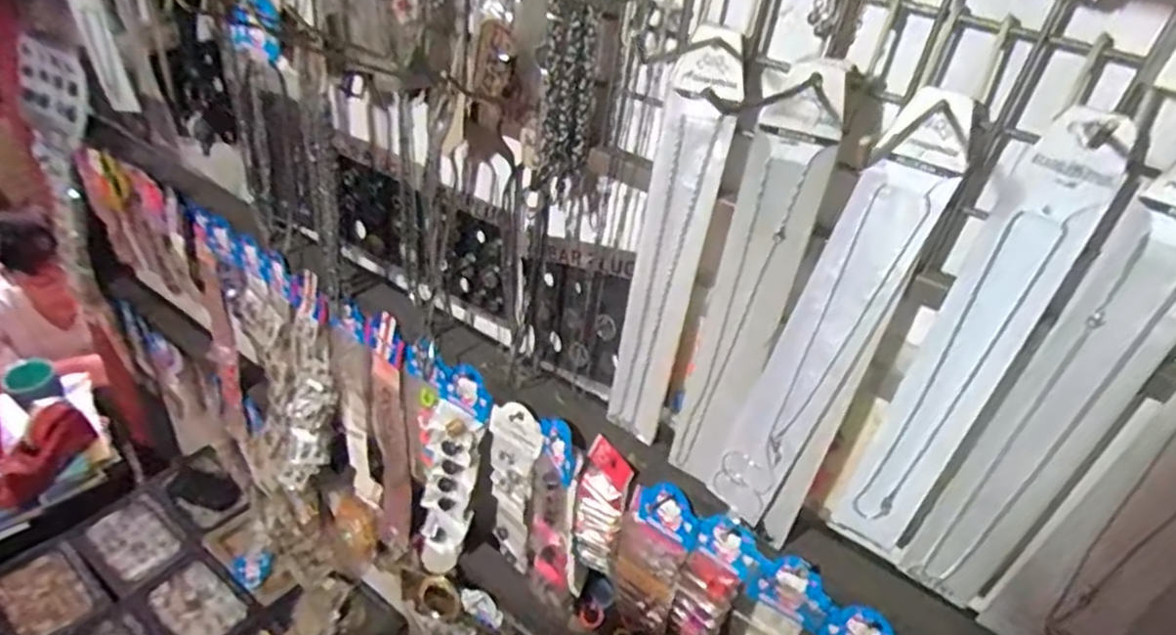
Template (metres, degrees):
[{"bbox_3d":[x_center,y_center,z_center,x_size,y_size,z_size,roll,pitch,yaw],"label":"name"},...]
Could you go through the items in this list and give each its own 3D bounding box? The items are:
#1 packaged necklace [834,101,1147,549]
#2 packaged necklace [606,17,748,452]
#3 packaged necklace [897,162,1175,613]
[{"bbox_3d":[0.190,0.027,0.356,0.038,0.268,0.007,27,39,22],"label":"packaged necklace"},{"bbox_3d":[0.051,-0.033,0.434,0.041,0.277,0.010,23,37,17],"label":"packaged necklace"},{"bbox_3d":[0.225,0.046,0.334,0.044,0.274,0.010,30,42,27],"label":"packaged necklace"}]

